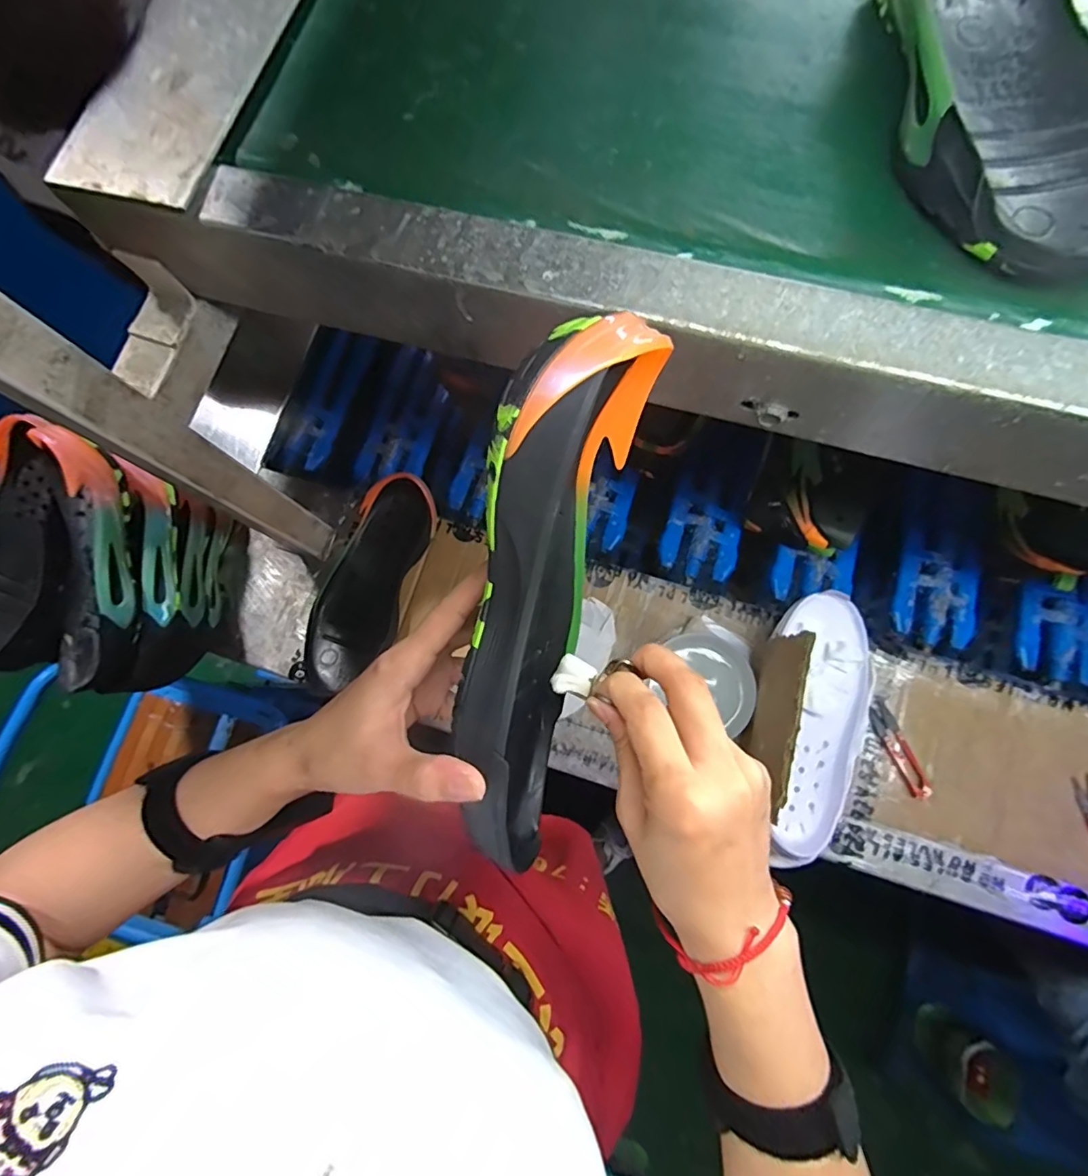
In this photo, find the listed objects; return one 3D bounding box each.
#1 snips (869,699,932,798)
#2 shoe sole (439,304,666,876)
[{"bbox_3d":[0.375,0.171,0.568,0.024,0.004,0.100,-21,76,-3],"label":"snips"},{"bbox_3d":[0.002,0.013,0.260,0.056,0.110,0.257,11,113,5],"label":"shoe sole"}]

